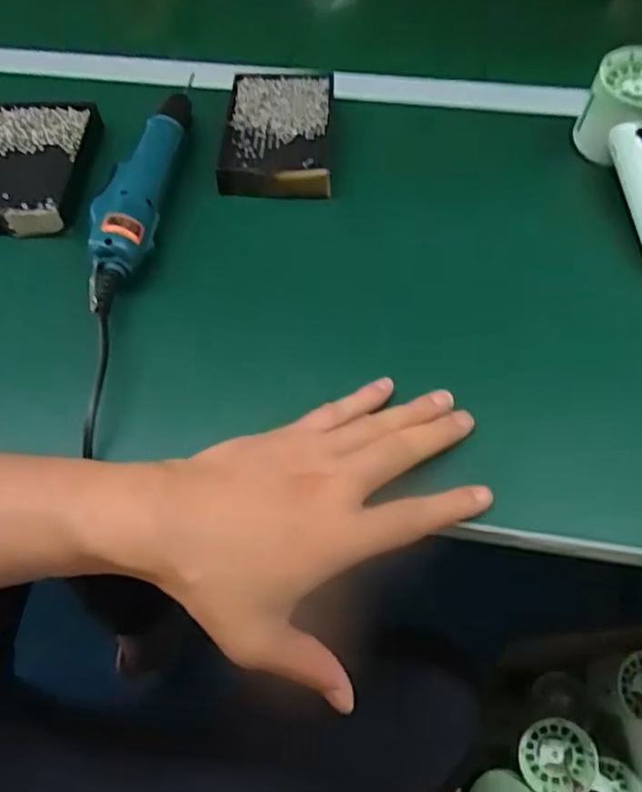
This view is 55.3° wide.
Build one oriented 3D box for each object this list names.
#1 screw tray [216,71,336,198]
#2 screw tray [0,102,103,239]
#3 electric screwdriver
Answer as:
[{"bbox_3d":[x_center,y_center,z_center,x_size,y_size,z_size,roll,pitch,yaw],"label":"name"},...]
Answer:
[{"bbox_3d":[-0.037,-0.221,0.517,0.089,0.026,0.137,0,56,2],"label":"screw tray"},{"bbox_3d":[-0.234,-0.186,0.495,0.095,0.023,0.141,2,56,3],"label":"screw tray"},{"bbox_3d":[-0.135,-0.156,0.453,0.038,0.030,0.221,4,57,5],"label":"electric screwdriver"}]

